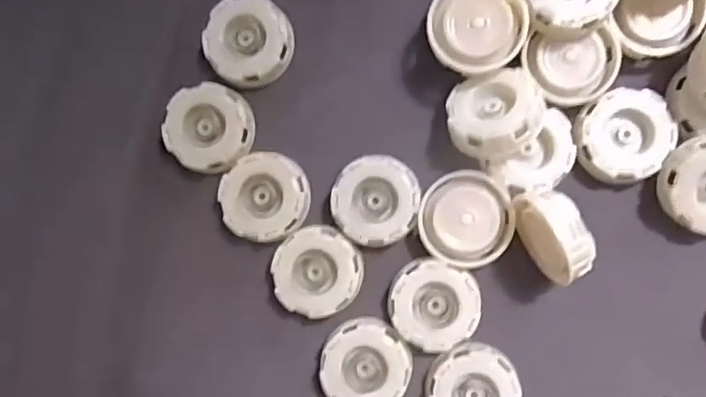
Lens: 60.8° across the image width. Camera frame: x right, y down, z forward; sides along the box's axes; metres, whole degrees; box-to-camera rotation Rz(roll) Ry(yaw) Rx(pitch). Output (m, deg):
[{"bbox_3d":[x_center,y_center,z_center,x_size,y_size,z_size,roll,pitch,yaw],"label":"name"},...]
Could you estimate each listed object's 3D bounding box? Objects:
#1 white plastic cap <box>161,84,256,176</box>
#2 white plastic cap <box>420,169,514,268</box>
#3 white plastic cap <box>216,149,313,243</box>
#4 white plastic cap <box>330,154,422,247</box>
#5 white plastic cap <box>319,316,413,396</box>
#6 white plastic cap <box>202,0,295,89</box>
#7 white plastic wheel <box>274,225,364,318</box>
[{"bbox_3d":[-0.109,-0.053,0.445,0.065,0.021,0.063,0,88,7],"label":"white plastic cap"},{"bbox_3d":[0.079,0.015,0.424,0.063,0.015,0.065,0,88,7],"label":"white plastic cap"},{"bbox_3d":[-0.065,-0.001,0.442,0.063,0.023,0.062,0,88,7],"label":"white plastic cap"},{"bbox_3d":[0.017,0.002,0.433,0.061,0.021,0.061,0,88,7],"label":"white plastic cap"},{"bbox_3d":[0.010,0.119,0.428,0.062,0.021,0.066,0,88,7],"label":"white plastic cap"},{"bbox_3d":[-0.078,-0.116,0.448,0.062,0.023,0.066,0,88,7],"label":"white plastic cap"},{"bbox_3d":[-0.025,0.053,0.436,0.063,0.022,0.062,0,88,7],"label":"white plastic wheel"}]

